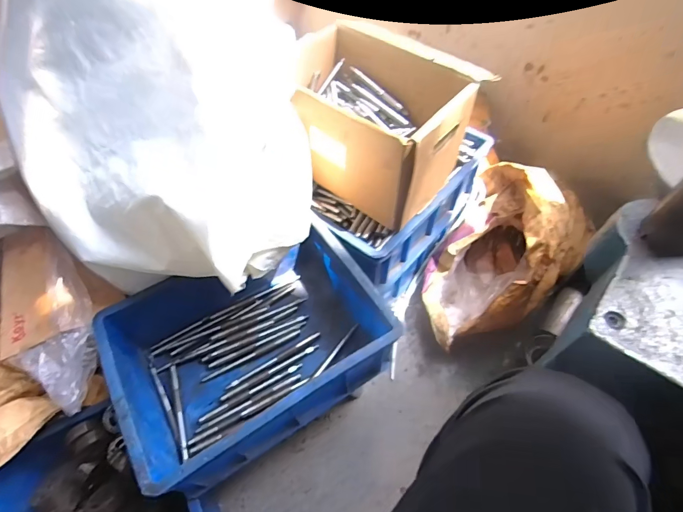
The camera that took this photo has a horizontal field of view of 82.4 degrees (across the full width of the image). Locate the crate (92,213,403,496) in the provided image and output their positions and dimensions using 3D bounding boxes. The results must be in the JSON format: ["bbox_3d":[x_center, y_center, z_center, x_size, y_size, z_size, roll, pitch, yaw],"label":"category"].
[{"bbox_3d":[-0.151,0.141,0.664,0.405,0.146,0.305,-29,60,-17],"label":"crate"}]

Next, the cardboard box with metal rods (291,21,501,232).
[{"bbox_3d":[0.051,-0.242,0.706,0.311,0.185,0.225,35,63,22],"label":"cardboard box with metal rods"}]

